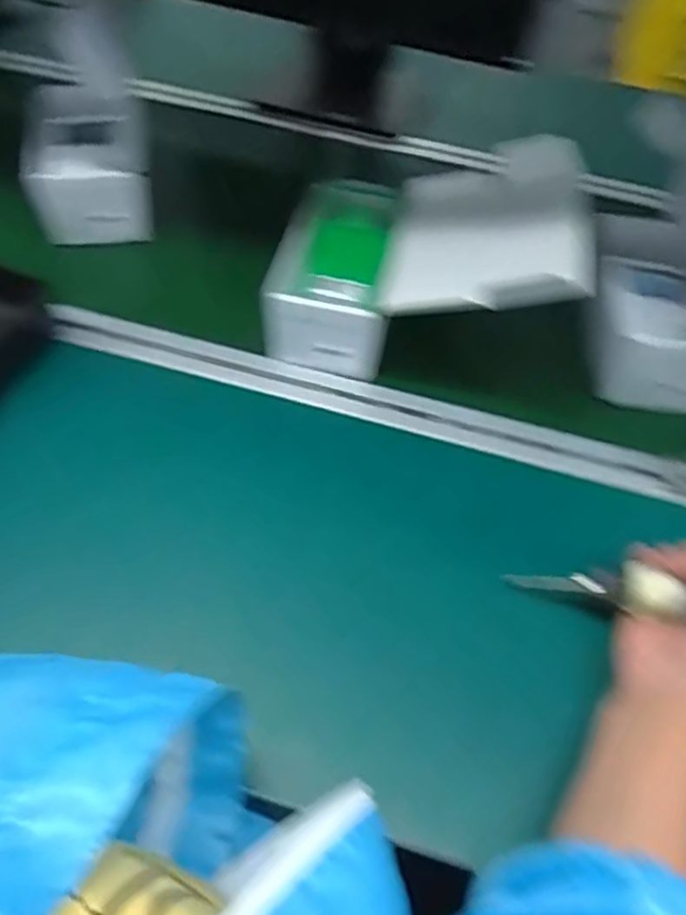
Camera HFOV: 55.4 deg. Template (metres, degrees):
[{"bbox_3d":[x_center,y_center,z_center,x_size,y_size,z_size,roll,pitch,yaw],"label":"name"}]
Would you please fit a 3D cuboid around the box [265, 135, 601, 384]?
[{"bbox_3d":[0.067,-0.166,0.570,0.244,0.124,0.175,9,54,2],"label":"box"}]

